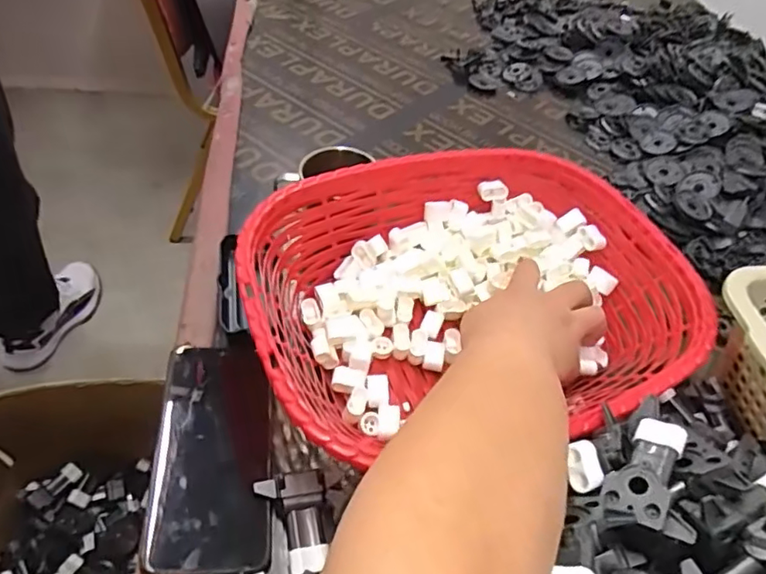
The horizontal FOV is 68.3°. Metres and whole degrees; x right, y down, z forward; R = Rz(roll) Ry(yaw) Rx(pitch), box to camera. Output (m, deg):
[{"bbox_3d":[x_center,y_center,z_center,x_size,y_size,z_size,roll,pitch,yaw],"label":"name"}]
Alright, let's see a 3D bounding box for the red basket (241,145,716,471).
[{"bbox_3d":[0.073,0.009,0.460,0.354,0.083,0.281,-6,49,-14],"label":"red basket"}]

